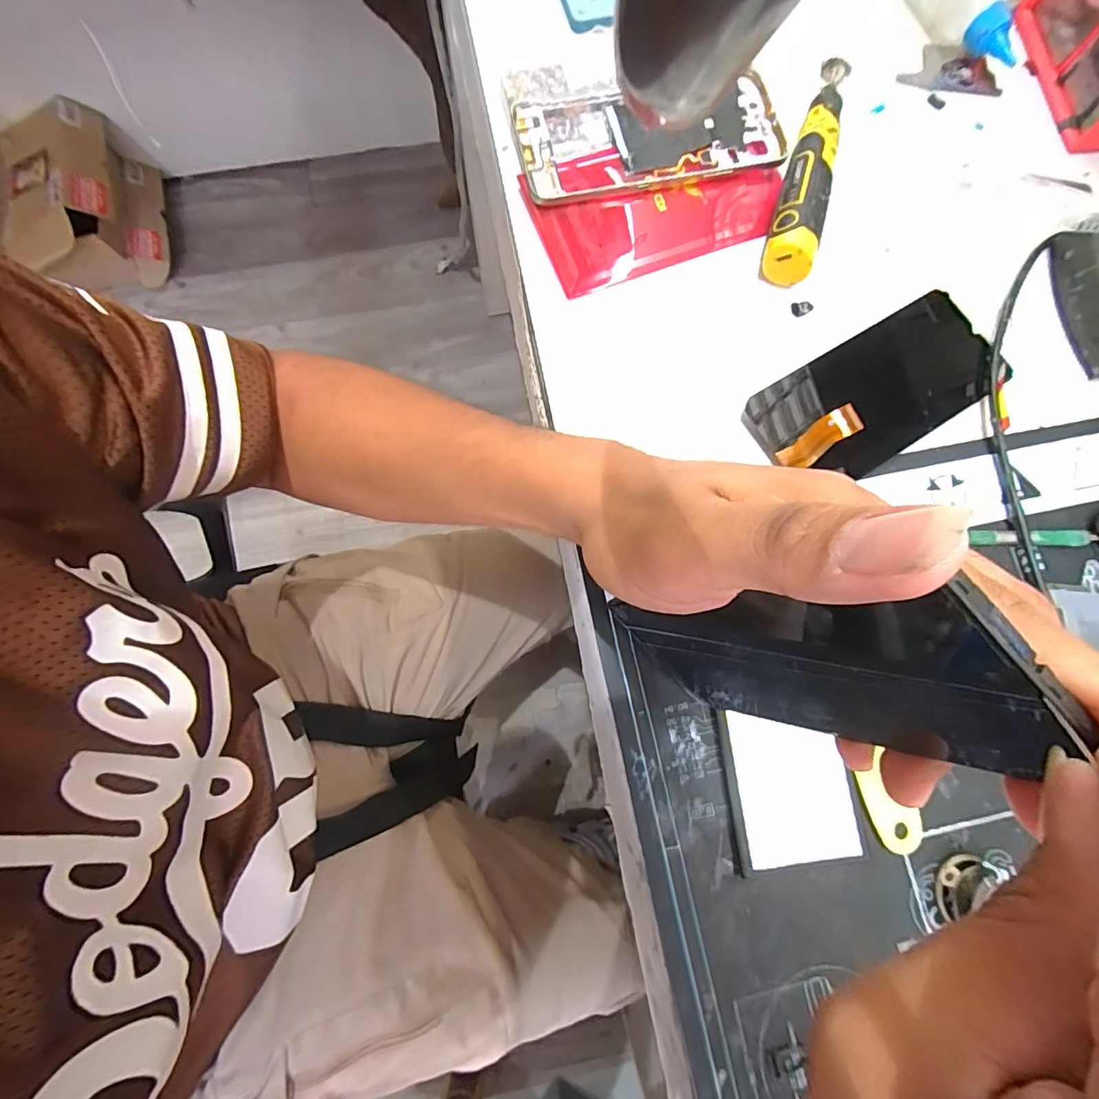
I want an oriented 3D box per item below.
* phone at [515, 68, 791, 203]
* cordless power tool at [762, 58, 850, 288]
[{"bbox_3d":[0.064,-0.262,0.318,0.165,0.009,0.074,-14,80,-4],"label":"phone"},{"bbox_3d":[0.162,-0.245,0.312,0.028,0.030,0.163,16,79,2],"label":"cordless power tool"}]

